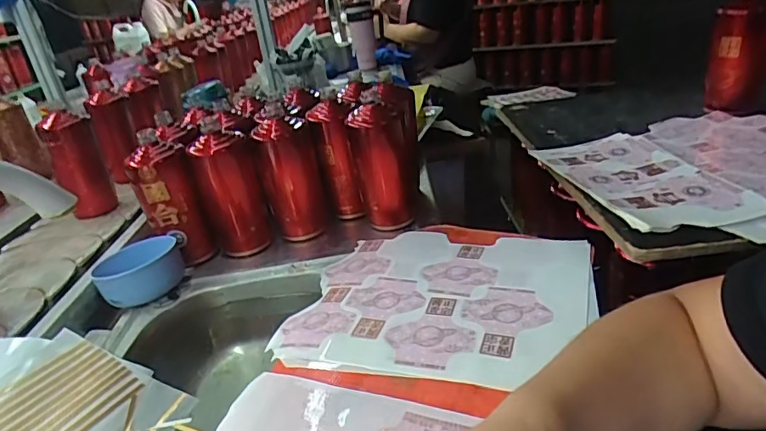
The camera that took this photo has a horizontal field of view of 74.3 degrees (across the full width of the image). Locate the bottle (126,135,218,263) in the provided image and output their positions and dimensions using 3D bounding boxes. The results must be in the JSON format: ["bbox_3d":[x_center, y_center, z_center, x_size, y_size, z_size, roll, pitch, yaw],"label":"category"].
[{"bbox_3d":[-0.304,-0.021,0.727,0.082,0.173,0.090,-18,28,-21],"label":"bottle"}]

